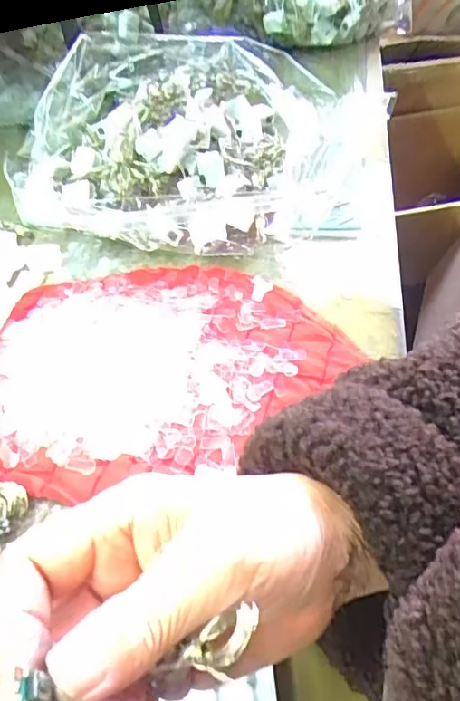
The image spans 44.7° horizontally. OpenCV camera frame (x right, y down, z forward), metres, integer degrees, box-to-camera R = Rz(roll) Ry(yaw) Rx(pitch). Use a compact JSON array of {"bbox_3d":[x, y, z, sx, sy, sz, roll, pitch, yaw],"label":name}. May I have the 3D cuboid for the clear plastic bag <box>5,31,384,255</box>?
[{"bbox_3d":[-0.027,-0.197,0.476,0.281,0.127,0.202,9,50,15],"label":"clear plastic bag"}]

